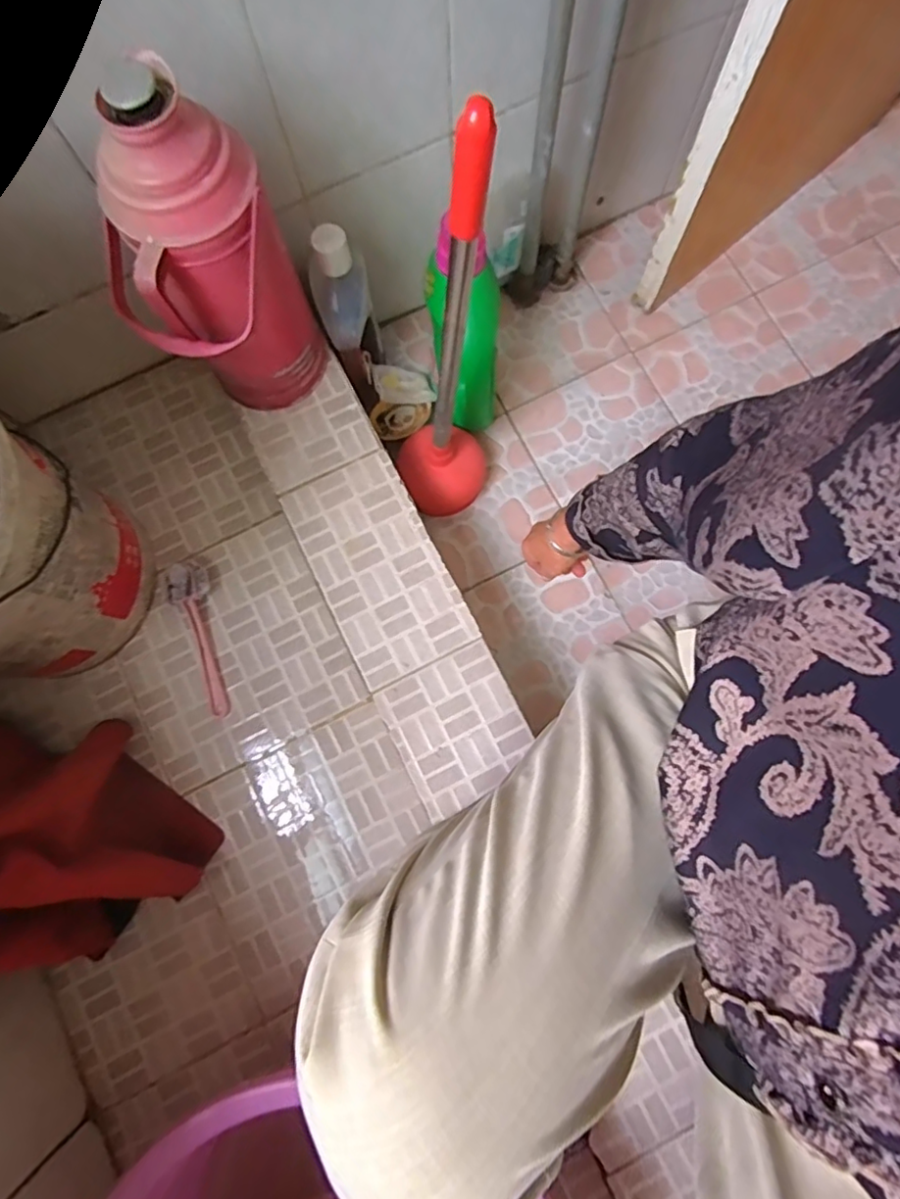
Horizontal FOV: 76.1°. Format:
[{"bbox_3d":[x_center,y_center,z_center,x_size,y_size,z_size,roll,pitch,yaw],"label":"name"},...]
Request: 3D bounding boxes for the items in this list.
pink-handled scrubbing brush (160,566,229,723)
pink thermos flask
[{"bbox_3d":[-0.340,0.055,0.788,0.050,0.045,0.213,-16,90,-3],"label":"pink-handled scrubbing brush"},{"bbox_3d":[-0.254,-0.345,0.623,0.115,0.361,0.176,25,77,7],"label":"pink thermos flask"}]

